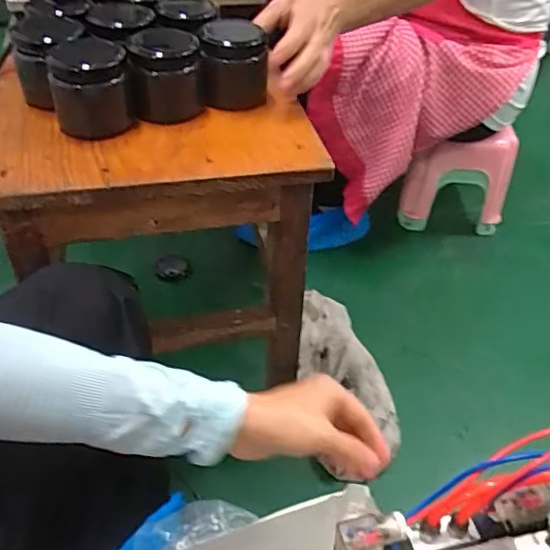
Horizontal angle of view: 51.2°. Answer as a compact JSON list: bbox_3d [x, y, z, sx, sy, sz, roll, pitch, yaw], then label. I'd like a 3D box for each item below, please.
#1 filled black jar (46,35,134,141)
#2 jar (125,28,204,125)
[{"bbox_3d":[-0.167,-0.168,0.516,0.063,0.071,0.065,1,43,-1],"label":"filled black jar"},{"bbox_3d":[-0.103,-0.185,0.539,0.066,0.065,0.066,-4,44,-7],"label":"jar"}]

